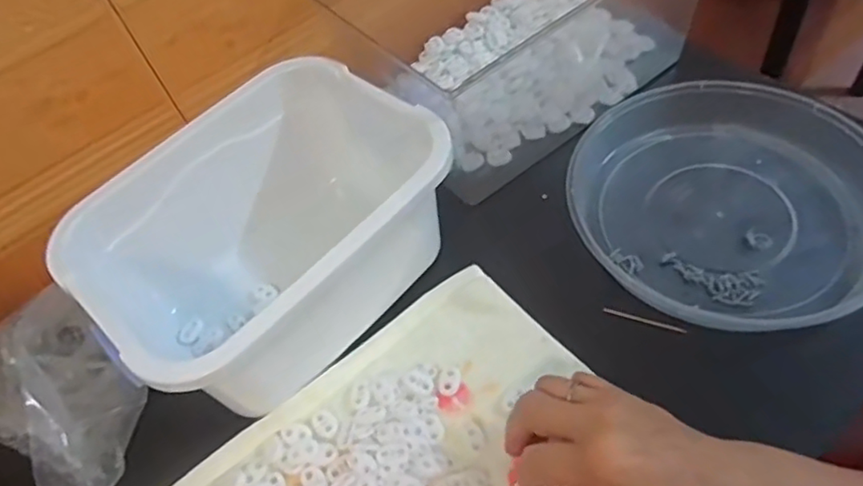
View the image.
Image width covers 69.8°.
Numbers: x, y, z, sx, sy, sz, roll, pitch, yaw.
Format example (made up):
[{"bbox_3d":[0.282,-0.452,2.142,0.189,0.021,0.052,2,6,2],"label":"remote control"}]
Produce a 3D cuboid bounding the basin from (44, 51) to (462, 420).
[{"bbox_3d":[-0.122,0.000,0.478,0.193,0.149,0.244,35,67,29],"label":"basin"}]

